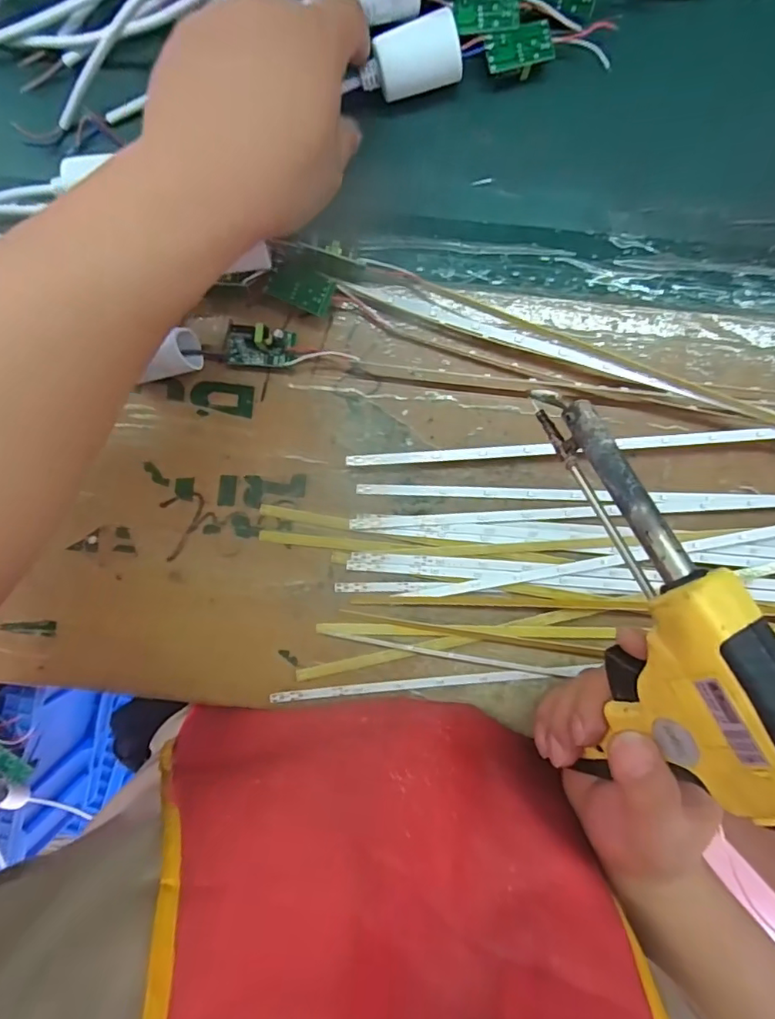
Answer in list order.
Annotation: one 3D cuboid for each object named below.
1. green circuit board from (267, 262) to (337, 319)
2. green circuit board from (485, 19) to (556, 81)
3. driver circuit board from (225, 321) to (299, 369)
[{"bbox_3d":[-0.048,-0.125,0.297,0.035,0.010,0.021,26,102,5],"label":"green circuit board"},{"bbox_3d":[0.073,-0.251,0.288,0.037,0.008,0.020,-15,94,3],"label":"green circuit board"},{"bbox_3d":[-0.071,-0.093,0.300,0.037,0.018,0.021,3,94,1],"label":"driver circuit board"}]

